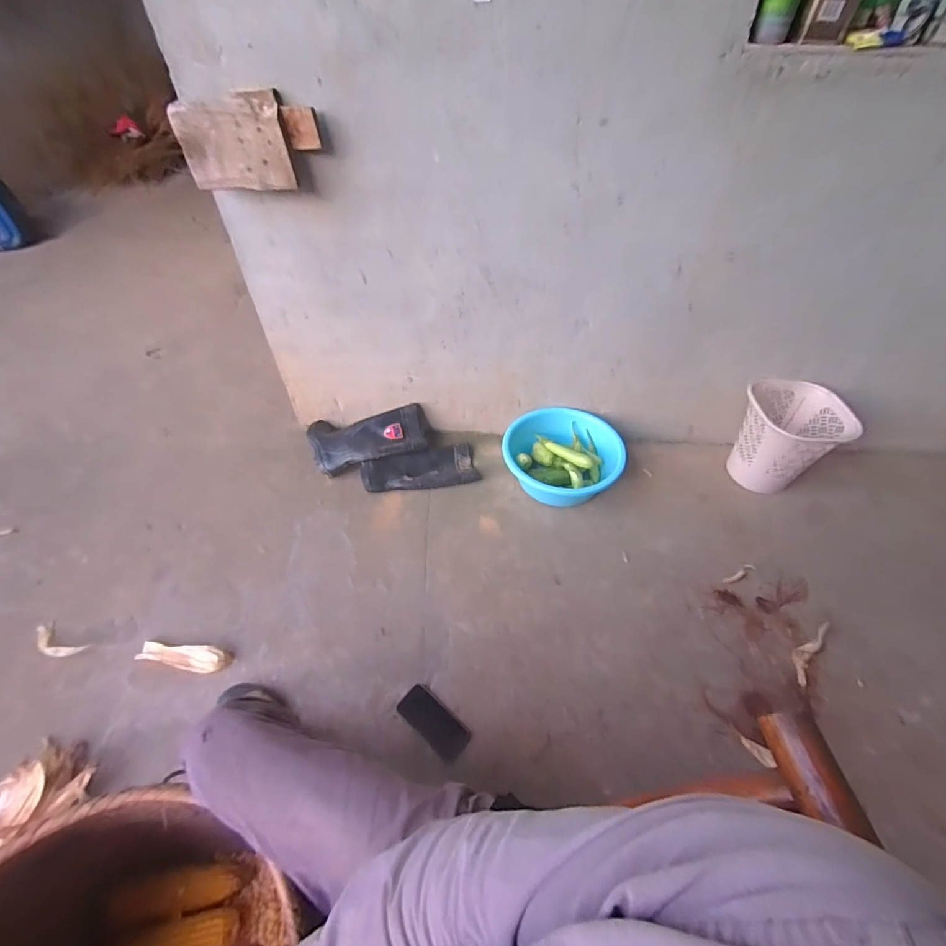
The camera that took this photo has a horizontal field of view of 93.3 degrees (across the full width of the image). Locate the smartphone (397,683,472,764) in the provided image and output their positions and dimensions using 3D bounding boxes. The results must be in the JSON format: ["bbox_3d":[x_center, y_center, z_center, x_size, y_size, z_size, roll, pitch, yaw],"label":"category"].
[{"bbox_3d":[-0.083,0.537,0.966,0.164,0.014,0.077,32,55,26],"label":"smartphone"}]

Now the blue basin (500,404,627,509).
[{"bbox_3d":[0.274,-0.052,1.376,0.331,0.117,0.325,0,47,0],"label":"blue basin"}]

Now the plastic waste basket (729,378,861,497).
[{"bbox_3d":[0.946,-0.101,1.364,0.294,0.253,0.240,28,53,22],"label":"plastic waste basket"}]

